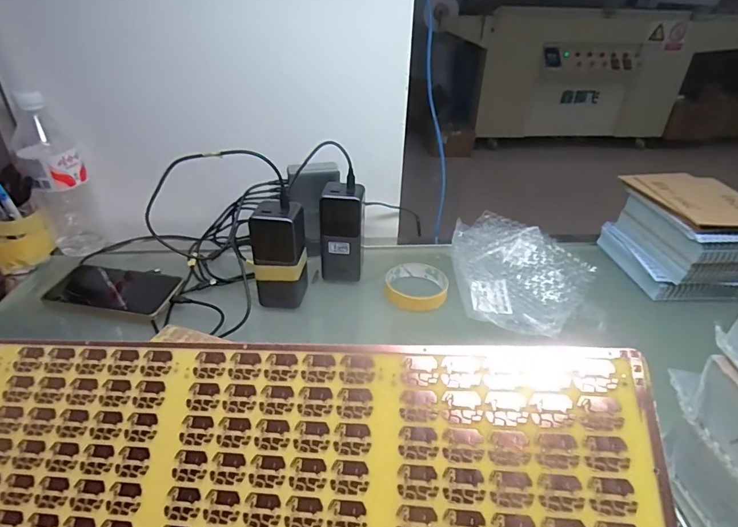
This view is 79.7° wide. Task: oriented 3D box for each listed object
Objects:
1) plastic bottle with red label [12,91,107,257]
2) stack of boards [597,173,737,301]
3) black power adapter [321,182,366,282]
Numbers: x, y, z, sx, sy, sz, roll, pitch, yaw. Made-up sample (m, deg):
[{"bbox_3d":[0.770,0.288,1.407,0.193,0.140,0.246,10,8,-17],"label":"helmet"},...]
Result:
[{"bbox_3d":[-0.432,-0.115,0.615,0.072,0.217,0.065,-20,38,-29],"label":"plastic bottle with red label"},{"bbox_3d":[0.438,-0.039,0.621,0.131,0.120,0.177,-4,33,-9],"label":"stack of boards"},{"bbox_3d":[-0.036,-0.039,0.590,0.057,0.125,0.044,4,33,4],"label":"black power adapter"}]

